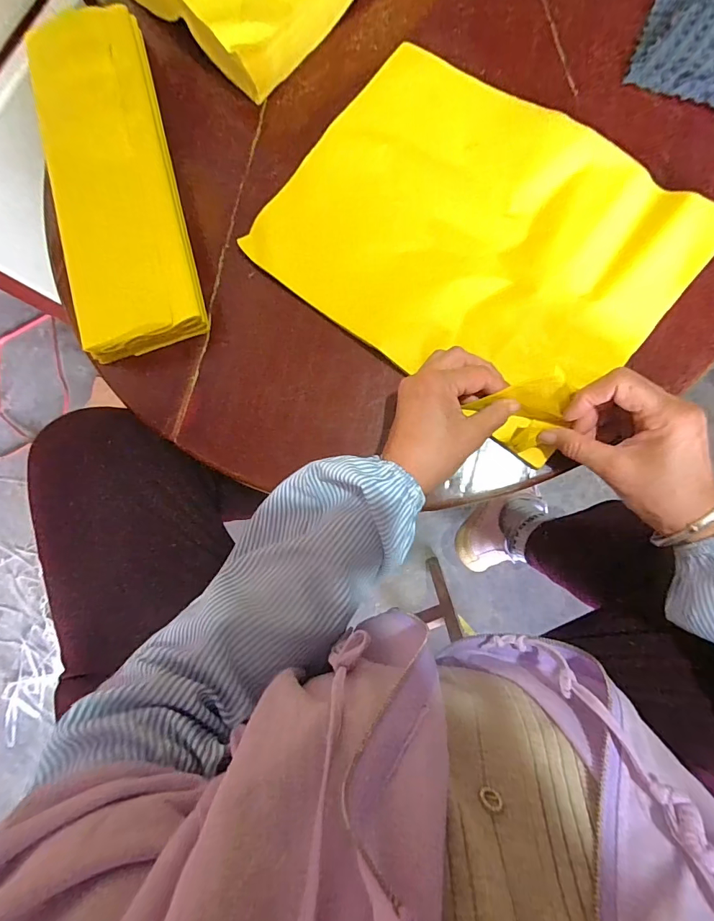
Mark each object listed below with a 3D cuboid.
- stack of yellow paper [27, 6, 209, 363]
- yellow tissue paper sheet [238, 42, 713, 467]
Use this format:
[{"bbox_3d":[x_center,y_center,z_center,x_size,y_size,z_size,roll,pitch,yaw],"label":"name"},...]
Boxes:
[{"bbox_3d":[-0.242,-0.283,0.429,0.125,0.045,0.355,-14,84,5],"label":"stack of yellow paper"},{"bbox_3d":[0.103,-0.201,0.385,0.345,0.027,0.253,39,90,8],"label":"yellow tissue paper sheet"}]

